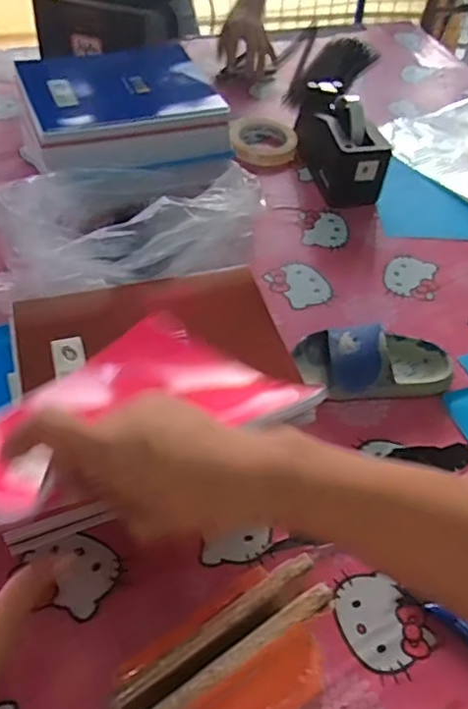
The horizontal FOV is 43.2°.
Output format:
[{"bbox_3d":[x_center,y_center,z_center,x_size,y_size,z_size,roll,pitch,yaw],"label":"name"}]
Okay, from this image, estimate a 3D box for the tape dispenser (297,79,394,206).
[{"bbox_3d":[0.151,-0.324,0.884,0.075,0.112,0.211,-11,51,-15],"label":"tape dispenser"}]

